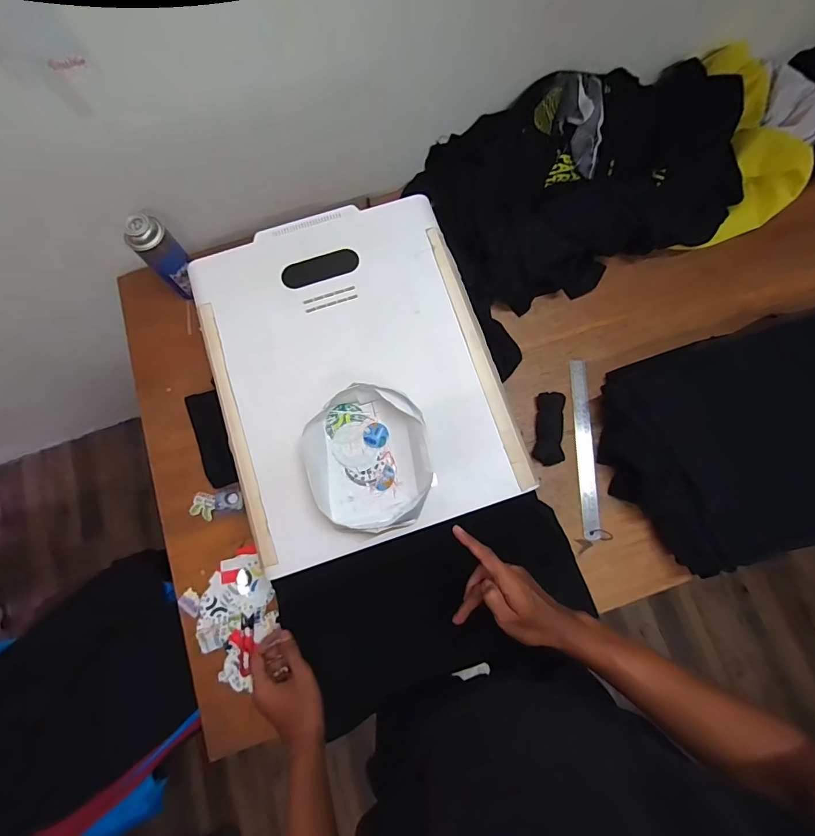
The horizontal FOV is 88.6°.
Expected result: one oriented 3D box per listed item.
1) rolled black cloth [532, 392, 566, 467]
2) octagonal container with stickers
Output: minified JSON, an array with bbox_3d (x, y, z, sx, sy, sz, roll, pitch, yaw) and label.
[{"bbox_3d":[0.258,0.019,0.753,0.049,0.022,0.129,6,75,1],"label":"rolled black cloth"},{"bbox_3d":[-0.054,0.055,0.560,0.161,0.049,0.187,-17,76,-5],"label":"octagonal container with stickers"}]

